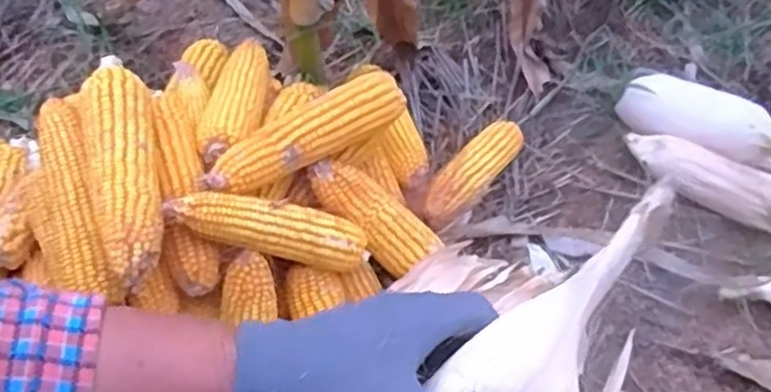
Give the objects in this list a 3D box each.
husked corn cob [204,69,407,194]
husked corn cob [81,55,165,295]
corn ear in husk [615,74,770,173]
[{"bbox_3d":[-0.078,-0.062,0.740,0.234,0.057,0.053,-32,68,-22],"label":"husked corn cob"},{"bbox_3d":[-0.237,-0.028,0.658,0.058,0.046,0.228,-10,61,-12],"label":"husked corn cob"},{"bbox_3d":[0.432,-0.101,0.972,0.230,0.070,0.091,21,60,6],"label":"corn ear in husk"}]

